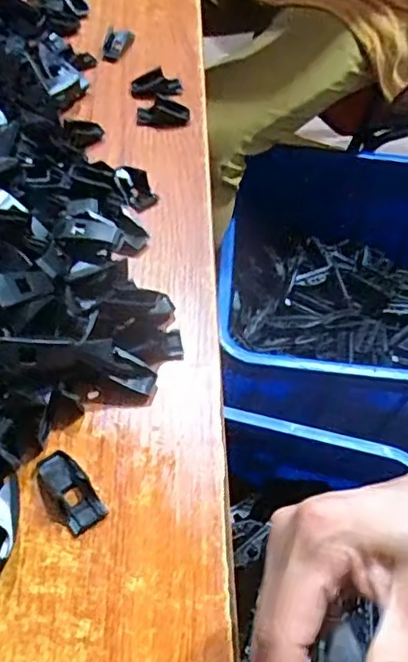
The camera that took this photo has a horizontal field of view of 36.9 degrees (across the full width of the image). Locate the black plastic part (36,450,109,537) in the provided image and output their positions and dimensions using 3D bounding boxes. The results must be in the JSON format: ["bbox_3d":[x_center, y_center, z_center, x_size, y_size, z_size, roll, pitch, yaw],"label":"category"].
[{"bbox_3d":[-0.066,0.078,0.302,0.019,0.006,0.042,-29,61,-24],"label":"black plastic part"}]

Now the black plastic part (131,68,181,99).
[{"bbox_3d":[-0.039,-0.204,0.503,0.041,0.012,0.037,4,53,-3],"label":"black plastic part"}]

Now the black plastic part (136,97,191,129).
[{"bbox_3d":[-0.032,-0.171,0.479,0.040,0.011,0.026,8,53,0],"label":"black plastic part"}]

